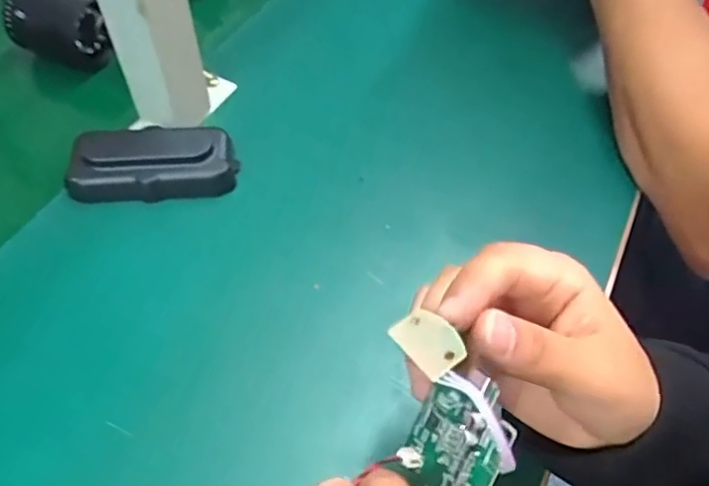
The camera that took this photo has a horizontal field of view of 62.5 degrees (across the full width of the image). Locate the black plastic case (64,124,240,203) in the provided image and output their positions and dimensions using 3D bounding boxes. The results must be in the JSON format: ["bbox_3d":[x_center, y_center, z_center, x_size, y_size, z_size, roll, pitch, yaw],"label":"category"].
[{"bbox_3d":[-0.134,-0.056,0.393,0.105,0.027,0.051,0,55,-1],"label":"black plastic case"}]

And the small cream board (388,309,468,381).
[{"bbox_3d":[0.022,0.030,0.176,0.014,0.004,0.024,-38,43,-8],"label":"small cream board"}]

